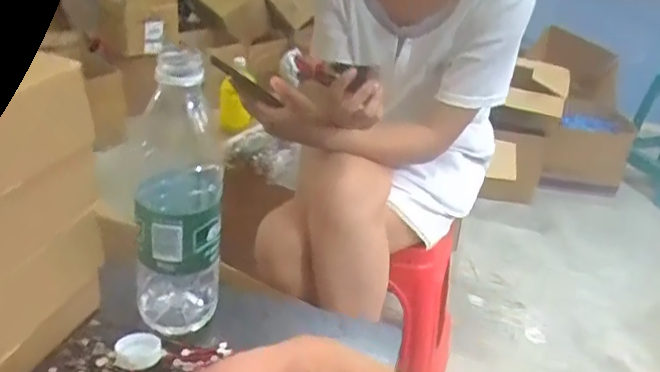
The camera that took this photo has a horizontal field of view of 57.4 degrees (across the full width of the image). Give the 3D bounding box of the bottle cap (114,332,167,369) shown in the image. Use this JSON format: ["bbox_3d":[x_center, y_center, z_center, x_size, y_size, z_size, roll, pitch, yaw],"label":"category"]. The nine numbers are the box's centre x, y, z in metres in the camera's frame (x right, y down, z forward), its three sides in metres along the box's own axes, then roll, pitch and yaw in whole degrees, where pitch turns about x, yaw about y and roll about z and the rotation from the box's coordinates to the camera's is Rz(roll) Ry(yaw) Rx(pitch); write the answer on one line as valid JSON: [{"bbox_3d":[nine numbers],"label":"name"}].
[{"bbox_3d":[-0.144,0.123,0.455,0.034,0.008,0.030,-7,31,-21],"label":"bottle cap"}]

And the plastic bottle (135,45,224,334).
[{"bbox_3d":[-0.115,0.012,0.452,0.068,0.216,0.051,-1,30,-12],"label":"plastic bottle"}]

